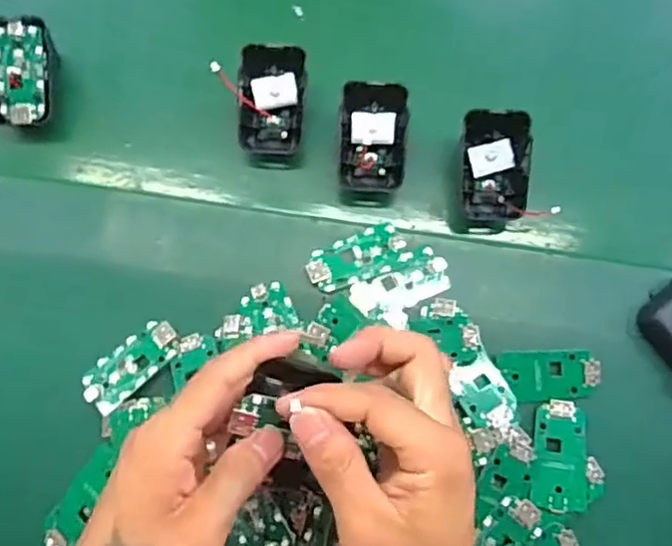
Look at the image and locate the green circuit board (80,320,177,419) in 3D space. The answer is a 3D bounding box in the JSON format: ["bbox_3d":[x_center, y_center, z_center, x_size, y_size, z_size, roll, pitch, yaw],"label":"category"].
[{"bbox_3d":[-0.125,0.056,0.393,0.062,0.004,0.031,-43,65,-11],"label":"green circuit board"}]

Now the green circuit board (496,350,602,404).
[{"bbox_3d":[0.132,0.064,0.397,0.060,0.005,0.031,-1,86,3],"label":"green circuit board"}]

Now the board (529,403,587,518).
[{"bbox_3d":[0.135,0.109,0.384,0.033,0.005,0.063,9,74,4],"label":"board"}]

